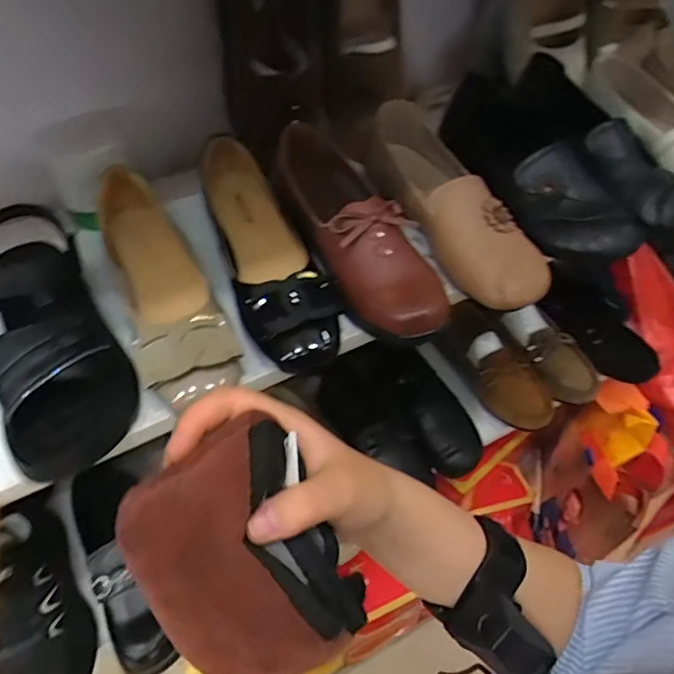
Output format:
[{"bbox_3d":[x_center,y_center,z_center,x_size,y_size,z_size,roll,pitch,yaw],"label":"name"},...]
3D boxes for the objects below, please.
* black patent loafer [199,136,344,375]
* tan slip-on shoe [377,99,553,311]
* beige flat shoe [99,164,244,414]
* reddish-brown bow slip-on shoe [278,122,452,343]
[{"bbox_3d":[-0.055,-0.074,0.461,0.073,0.076,0.208,-14,49,-12],"label":"black patent loafer"},{"bbox_3d":[0.108,-0.122,0.490,0.086,0.087,0.202,-20,51,-16],"label":"tan slip-on shoe"},{"bbox_3d":[-0.136,-0.046,0.439,0.067,0.071,0.198,-19,50,-15],"label":"beige flat shoe"},{"bbox_3d":[0.021,-0.093,0.470,0.084,0.071,0.208,-16,50,-13],"label":"reddish-brown bow slip-on shoe"}]

